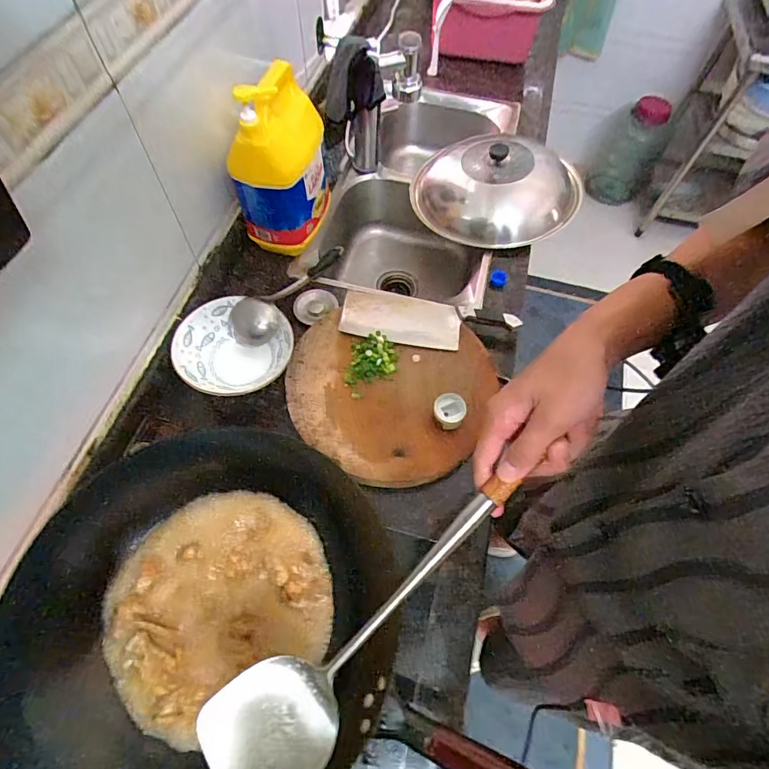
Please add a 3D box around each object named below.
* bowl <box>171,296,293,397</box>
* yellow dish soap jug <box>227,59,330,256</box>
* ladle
[{"bbox_3d":[-0.257,-0.053,0.768,0.185,0.067,0.176,1,62,-2],"label":"bowl"},{"bbox_3d":[-0.191,-0.402,0.807,0.159,0.295,0.146,-8,63,-7],"label":"yellow dish soap jug"},{"bbox_3d":[-0.178,-0.180,0.845,0.073,0.052,0.295,25,49,10],"label":"ladle"}]

